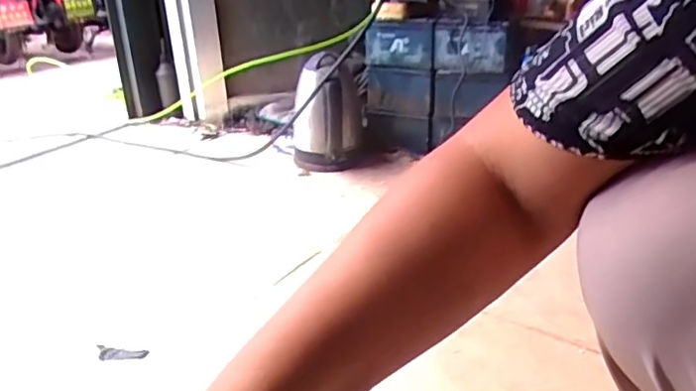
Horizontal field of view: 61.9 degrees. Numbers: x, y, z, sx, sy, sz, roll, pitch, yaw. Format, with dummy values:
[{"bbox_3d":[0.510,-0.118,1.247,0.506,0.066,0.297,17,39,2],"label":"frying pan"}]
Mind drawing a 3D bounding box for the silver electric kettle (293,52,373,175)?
[{"bbox_3d":[-0.042,-0.175,1.270,0.164,0.236,0.148,-7,22,-3],"label":"silver electric kettle"}]

